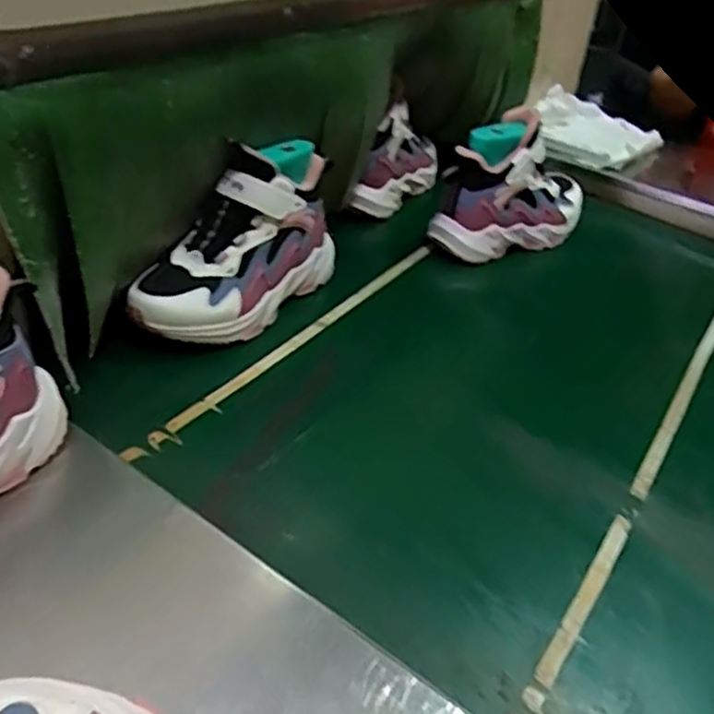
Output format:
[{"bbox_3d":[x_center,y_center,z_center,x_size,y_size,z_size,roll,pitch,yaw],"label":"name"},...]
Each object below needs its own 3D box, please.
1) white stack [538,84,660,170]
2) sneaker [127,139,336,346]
[{"bbox_3d":[0.348,-0.337,1.075,0.177,0.053,0.182,25,37,24],"label":"white stack"},{"bbox_3d":[-0.106,-0.108,0.654,0.085,0.137,0.213,21,36,20],"label":"sneaker"}]

